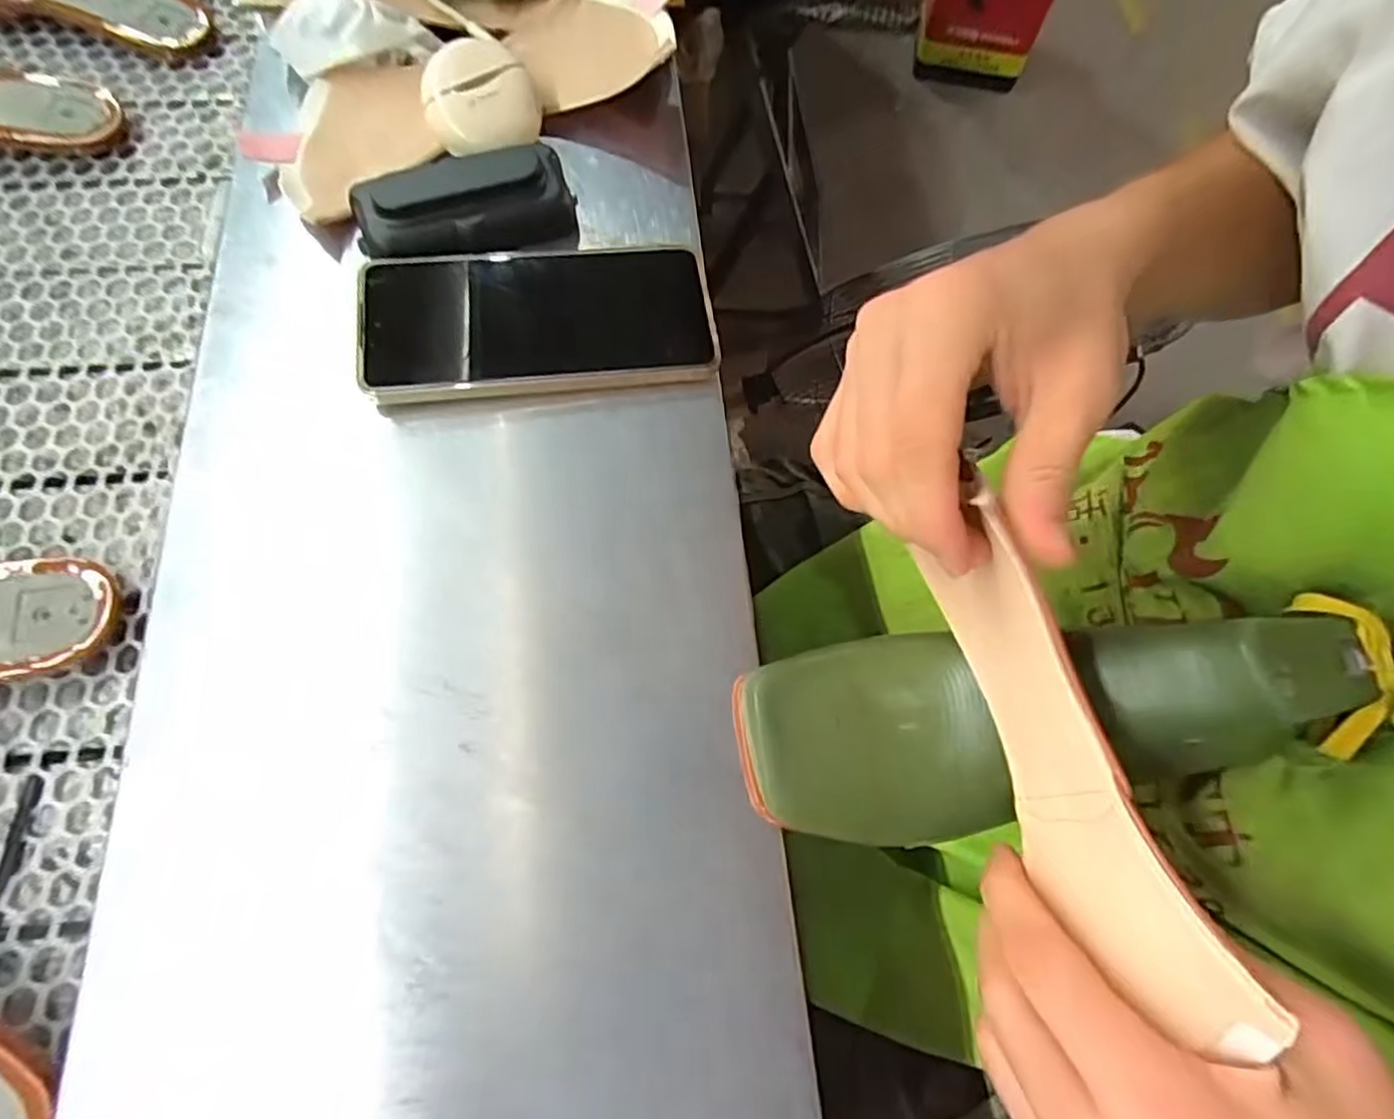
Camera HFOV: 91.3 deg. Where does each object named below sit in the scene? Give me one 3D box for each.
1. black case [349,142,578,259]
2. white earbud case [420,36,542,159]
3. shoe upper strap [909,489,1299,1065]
[{"bbox_3d":[-0.116,-0.175,0.340,0.103,0.028,0.046,-19,67,-9],"label":"black case"},{"bbox_3d":[-0.111,-0.240,0.353,0.058,0.033,0.042,-37,71,-16],"label":"white earbud case"},{"bbox_3d":[0.108,0.060,0.211,0.020,0.059,0.150,-4,67,-20],"label":"shoe upper strap"}]

